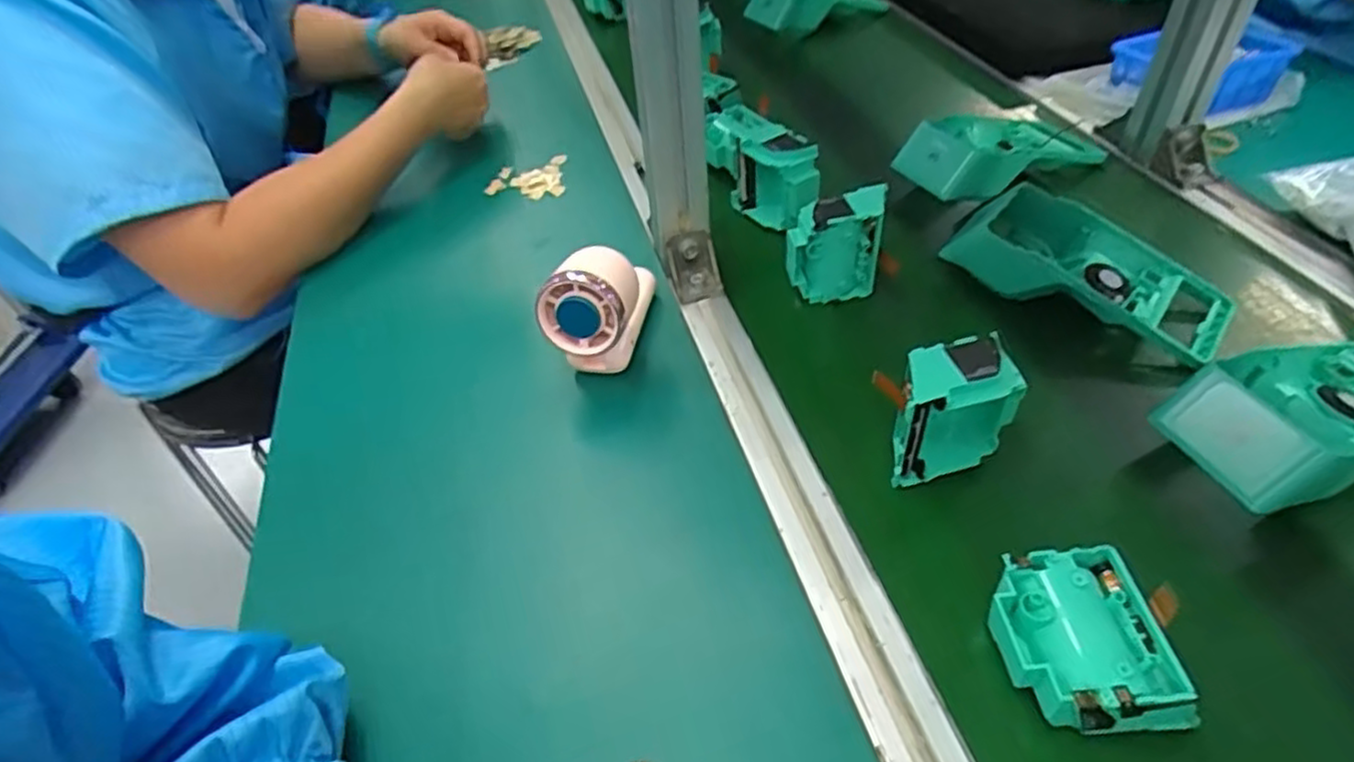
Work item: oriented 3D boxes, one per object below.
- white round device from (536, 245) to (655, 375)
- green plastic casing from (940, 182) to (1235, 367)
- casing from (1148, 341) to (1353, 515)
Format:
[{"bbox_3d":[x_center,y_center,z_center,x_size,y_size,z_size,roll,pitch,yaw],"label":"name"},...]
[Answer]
[{"bbox_3d":[-0.055,-0.059,0.517,0.056,0.093,0.097,4,44,8],"label":"white round device"},{"bbox_3d":[0.297,-0.081,0.534,0.189,0.057,0.090,23,50,26],"label":"green plastic casing"},{"bbox_3d":[0.382,0.016,0.427,0.195,0.054,0.092,-15,44,-12],"label":"casing"}]

